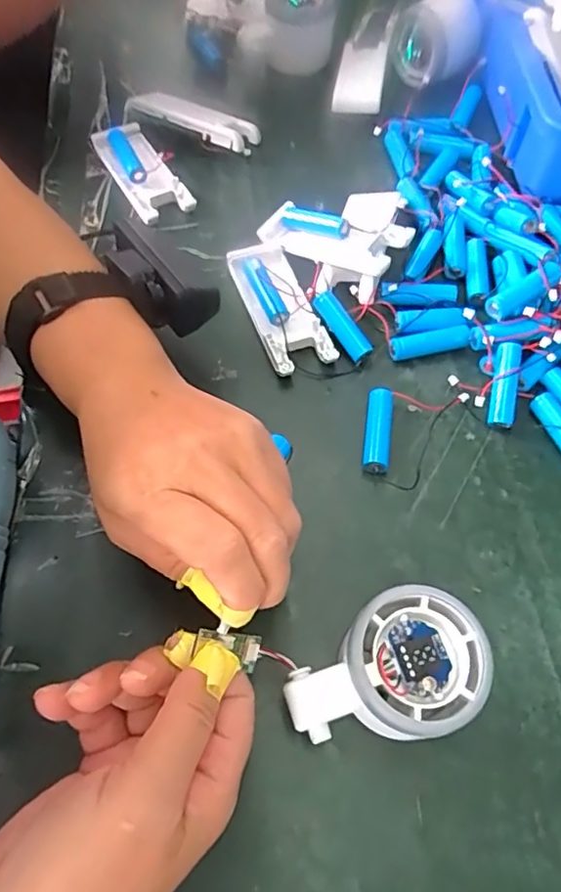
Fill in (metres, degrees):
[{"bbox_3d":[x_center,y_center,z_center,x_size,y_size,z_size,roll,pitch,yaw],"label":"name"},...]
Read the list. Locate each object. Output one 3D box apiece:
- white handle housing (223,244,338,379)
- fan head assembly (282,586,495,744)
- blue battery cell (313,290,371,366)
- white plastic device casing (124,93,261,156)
[{"bbox_3d":[-0.001,-0.094,0.388,0.040,0.012,0.108,-17,64,-11],"label":"white handle housing"},{"bbox_3d":[0.045,0.102,0.262,0.084,0.049,0.061,-23,64,-12],"label":"fan head assembly"},{"bbox_3d":[0.039,-0.076,0.374,0.013,0.012,0.050,-28,66,-16],"label":"blue battery cell"},{"bbox_3d":[-0.071,-0.259,0.468,0.106,0.018,0.030,22,63,9],"label":"white plastic device casing"}]

